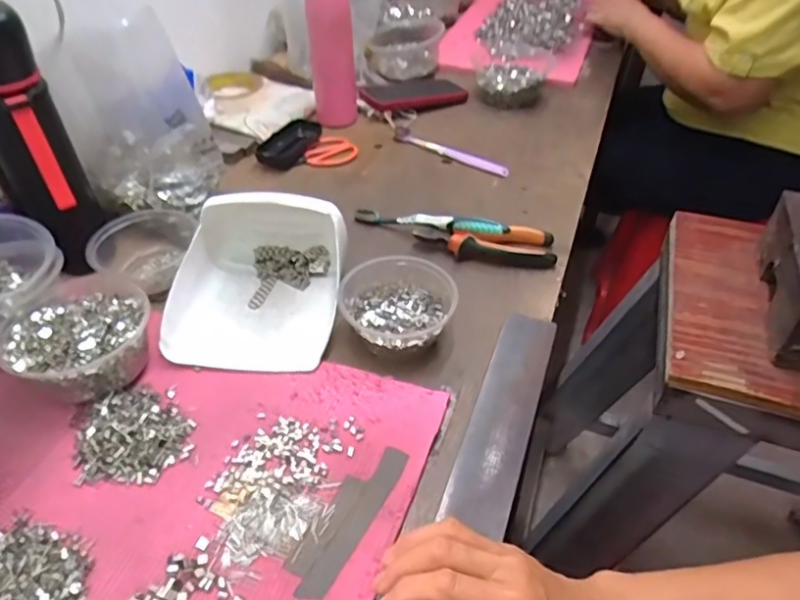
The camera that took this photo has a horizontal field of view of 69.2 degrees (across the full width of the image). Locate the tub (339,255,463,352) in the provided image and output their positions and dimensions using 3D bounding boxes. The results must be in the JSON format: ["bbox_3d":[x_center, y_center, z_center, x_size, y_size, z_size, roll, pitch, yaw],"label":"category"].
[{"bbox_3d":[-0.003,0.009,0.539,0.103,0.048,0.094,2,44,-2],"label":"tub"}]

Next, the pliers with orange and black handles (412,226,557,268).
[{"bbox_3d":[0.093,-0.062,0.638,0.149,0.030,0.048,5,44,2],"label":"pliers with orange and black handles"}]

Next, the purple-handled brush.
[{"bbox_3d":[0.066,-0.213,0.810,0.190,0.008,0.017,30,50,26],"label":"purple-handled brush"}]

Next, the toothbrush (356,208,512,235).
[{"bbox_3d":[0.030,-0.088,0.654,0.183,0.018,0.011,8,42,25],"label":"toothbrush"}]

